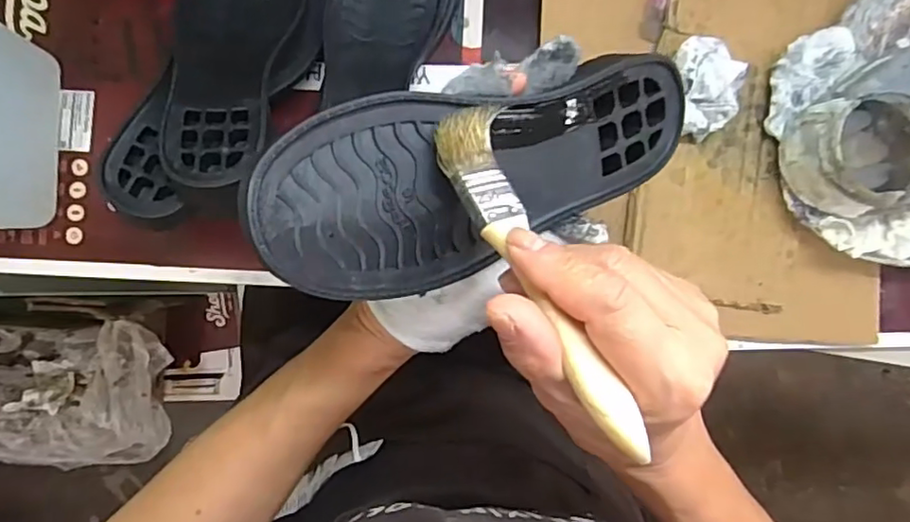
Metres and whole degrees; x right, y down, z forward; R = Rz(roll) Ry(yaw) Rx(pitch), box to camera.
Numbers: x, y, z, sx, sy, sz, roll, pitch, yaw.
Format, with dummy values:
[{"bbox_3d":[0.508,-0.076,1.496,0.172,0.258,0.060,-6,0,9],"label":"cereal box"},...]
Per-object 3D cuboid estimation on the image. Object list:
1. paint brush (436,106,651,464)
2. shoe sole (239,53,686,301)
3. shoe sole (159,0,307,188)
[{"bbox_3d":[0.030,0.002,0.223,0.026,0.008,0.142,-25,71,-3],"label":"paint brush"},{"bbox_3d":[0.021,-0.037,0.255,0.207,0.025,0.074,-18,109,-24],"label":"shoe sole"},{"bbox_3d":[-0.144,-0.140,0.393,0.072,0.017,0.202,4,67,-2],"label":"shoe sole"}]

